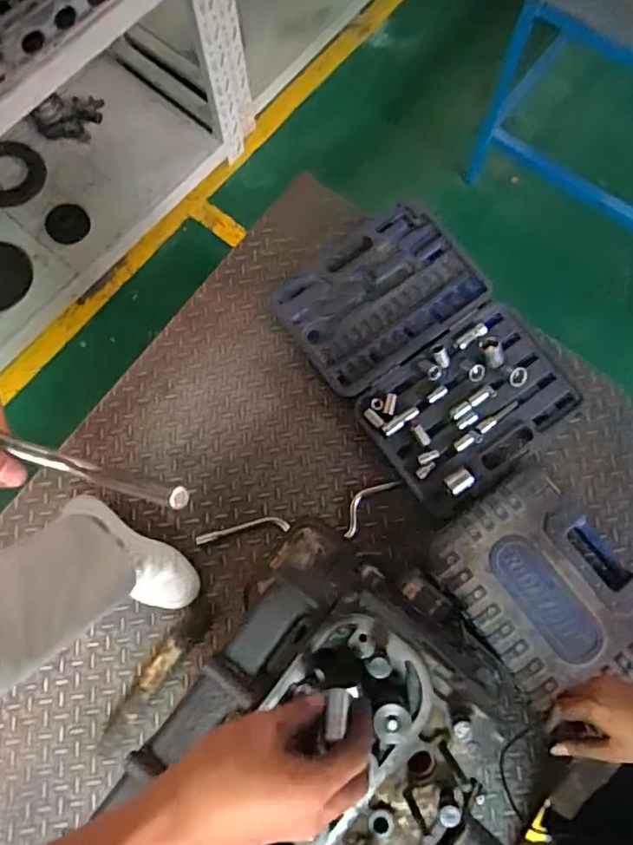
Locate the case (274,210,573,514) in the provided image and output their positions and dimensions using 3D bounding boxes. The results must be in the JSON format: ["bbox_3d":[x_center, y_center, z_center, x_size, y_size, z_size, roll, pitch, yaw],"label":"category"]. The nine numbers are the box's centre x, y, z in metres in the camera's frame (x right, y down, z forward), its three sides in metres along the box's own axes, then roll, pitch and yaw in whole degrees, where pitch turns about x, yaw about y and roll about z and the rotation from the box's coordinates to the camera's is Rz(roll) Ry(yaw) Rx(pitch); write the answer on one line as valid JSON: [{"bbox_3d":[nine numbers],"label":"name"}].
[{"bbox_3d":[0.206,-0.145,1.151,0.377,0.067,0.568,-37,77,-8],"label":"case"}]

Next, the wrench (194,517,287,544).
[{"bbox_3d":[-0.141,0.204,1.115,0.176,0.018,0.030,-8,75,-1],"label":"wrench"}]

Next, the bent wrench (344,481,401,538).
[{"bbox_3d":[0.093,0.155,1.123,0.048,0.012,0.144,41,80,11],"label":"bent wrench"}]

